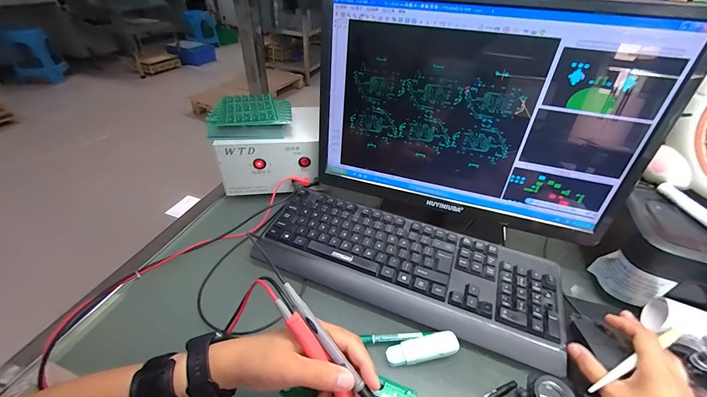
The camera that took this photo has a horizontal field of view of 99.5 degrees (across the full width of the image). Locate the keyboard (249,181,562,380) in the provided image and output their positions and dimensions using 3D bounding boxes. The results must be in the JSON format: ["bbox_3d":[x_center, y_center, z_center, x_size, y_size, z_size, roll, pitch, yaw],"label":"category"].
[{"bbox_3d":[0.072,0.097,0.453,0.441,0.037,0.167,18,42,16],"label":"keyboard"}]

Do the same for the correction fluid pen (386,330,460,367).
[{"bbox_3d":[0.084,0.182,0.363,0.085,0.015,0.028,-6,41,-11],"label":"correction fluid pen"}]

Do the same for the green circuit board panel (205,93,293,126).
[{"bbox_3d":[-0.187,-0.166,0.550,0.141,0.015,0.127,-4,40,-9],"label":"green circuit board panel"}]

